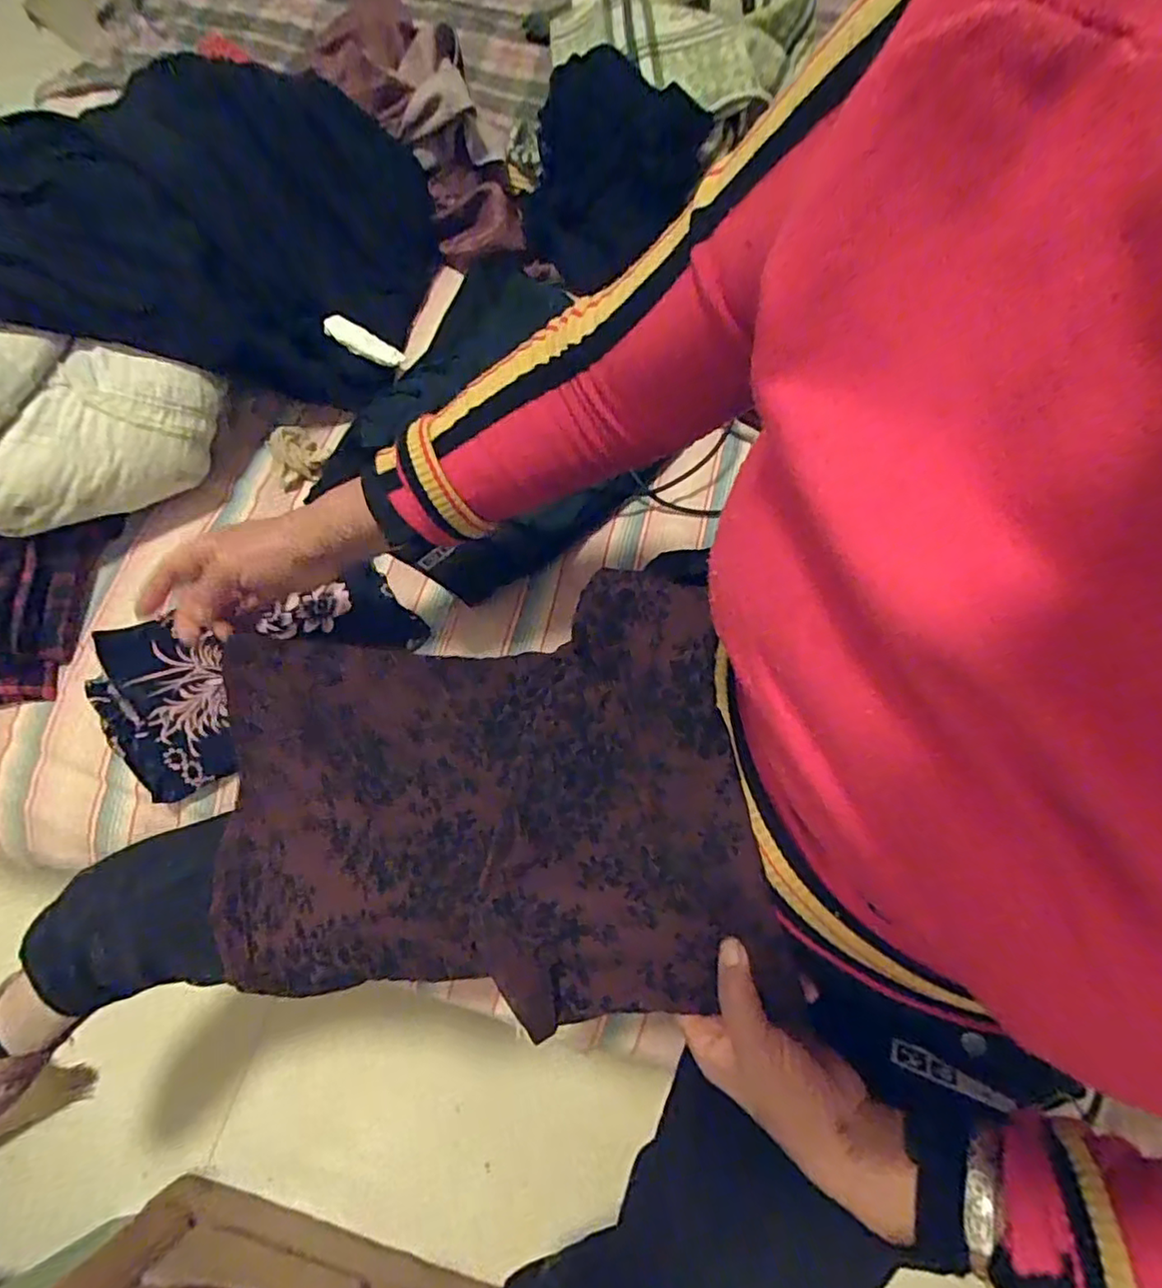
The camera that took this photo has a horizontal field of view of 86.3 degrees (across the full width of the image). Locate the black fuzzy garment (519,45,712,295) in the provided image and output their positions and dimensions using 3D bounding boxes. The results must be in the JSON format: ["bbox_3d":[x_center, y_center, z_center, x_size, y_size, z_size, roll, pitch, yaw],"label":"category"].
[{"bbox_3d":[0.023,-0.509,0.684,0.170,0.137,0.159,-40,75,-15],"label":"black fuzzy garment"}]

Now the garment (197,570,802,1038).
[{"bbox_3d":[-0.074,0.102,0.391,0.334,0.117,0.253,-6,69,-4],"label":"garment"}]

